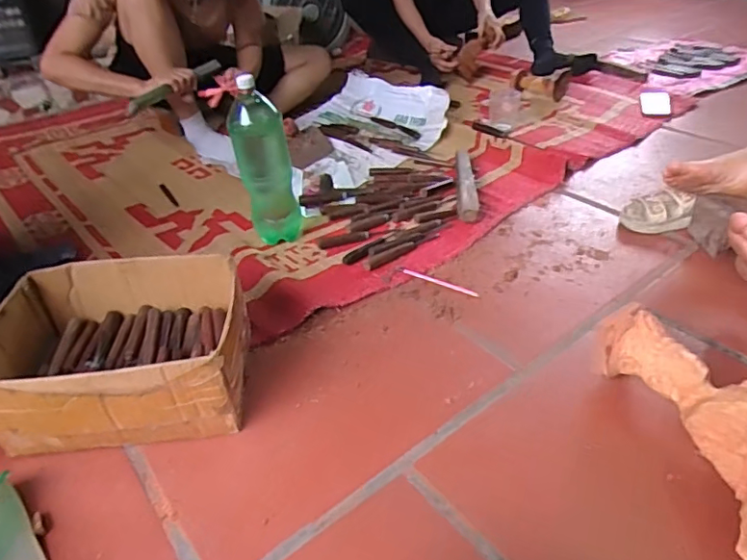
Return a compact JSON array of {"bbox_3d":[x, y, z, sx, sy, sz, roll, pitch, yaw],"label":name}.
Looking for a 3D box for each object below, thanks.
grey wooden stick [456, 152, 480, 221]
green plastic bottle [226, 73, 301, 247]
[{"bbox_3d":[0.220,-0.228,1.285,0.045,0.037,0.335,1,35,6],"label":"grey wooden stick"},{"bbox_3d":[-0.212,-0.221,1.074,0.103,0.317,0.092,-11,36,-11],"label":"green plastic bottle"}]

